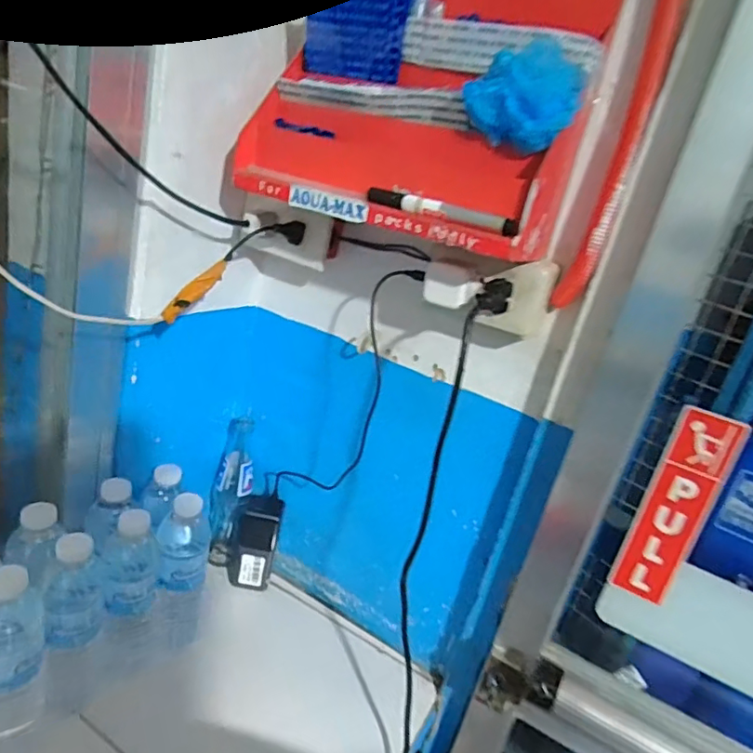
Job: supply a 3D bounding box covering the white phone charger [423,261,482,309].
[{"bbox_3d":[0.077,-0.093,0.560,0.044,0.039,0.040,19,20,39],"label":"white phone charger"}]

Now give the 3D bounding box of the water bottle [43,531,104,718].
[{"bbox_3d":[-0.311,0.258,0.570,0.053,0.216,0.061,-2,18,-28],"label":"water bottle"}]

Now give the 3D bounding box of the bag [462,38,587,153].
[{"bbox_3d":[0.124,-0.234,0.468,0.094,0.075,0.041,8,16,4],"label":"bag"}]

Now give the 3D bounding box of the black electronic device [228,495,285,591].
[{"bbox_3d":[-0.175,0.244,0.801,0.071,0.137,0.043,3,16,-12],"label":"black electronic device"}]

